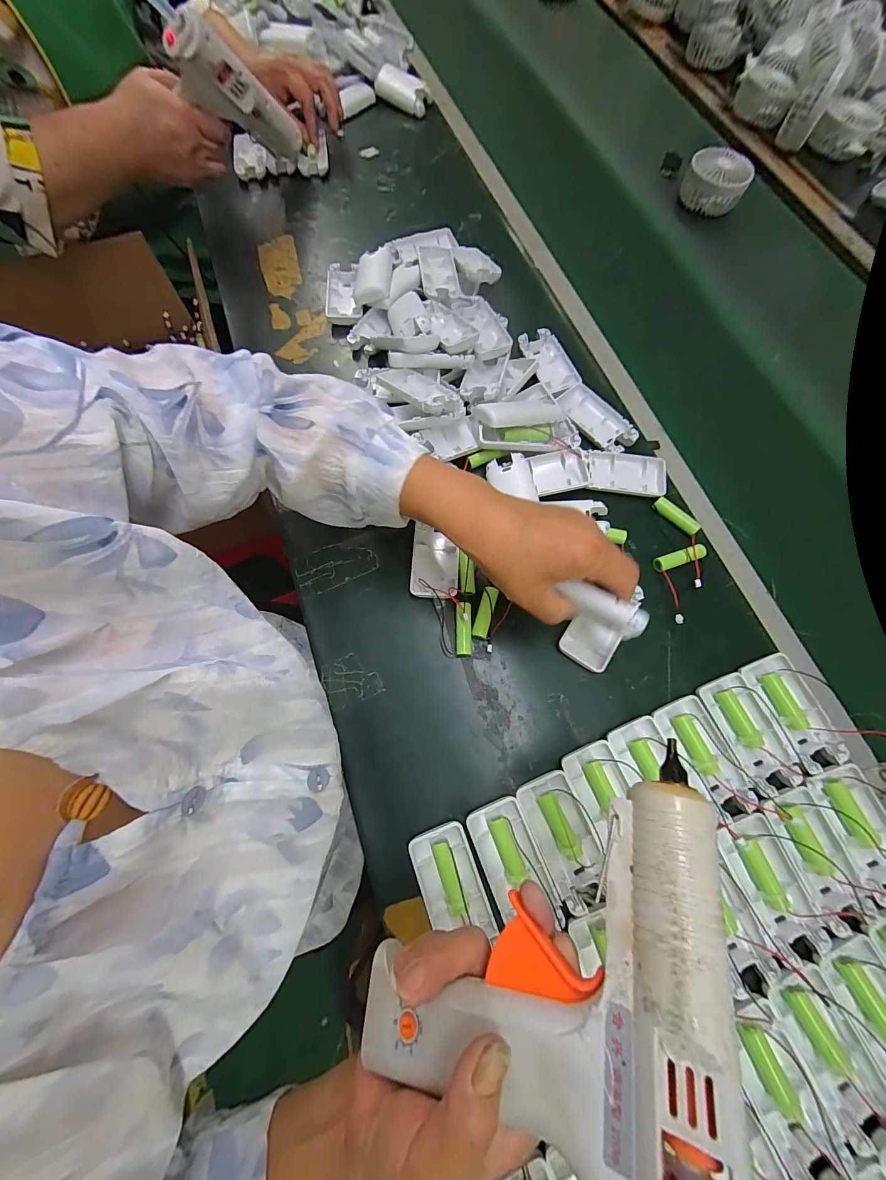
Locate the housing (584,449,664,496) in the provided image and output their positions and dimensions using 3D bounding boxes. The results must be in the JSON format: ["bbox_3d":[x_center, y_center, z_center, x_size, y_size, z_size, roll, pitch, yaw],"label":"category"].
[{"bbox_3d":[0.197,-0.124,0.419,0.081,0.014,0.049,8,70,5],"label":"housing"}]

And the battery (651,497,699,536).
[{"bbox_3d":[0.242,-0.076,0.401,0.010,0.013,0.050,-41,73,-12],"label":"battery"}]

